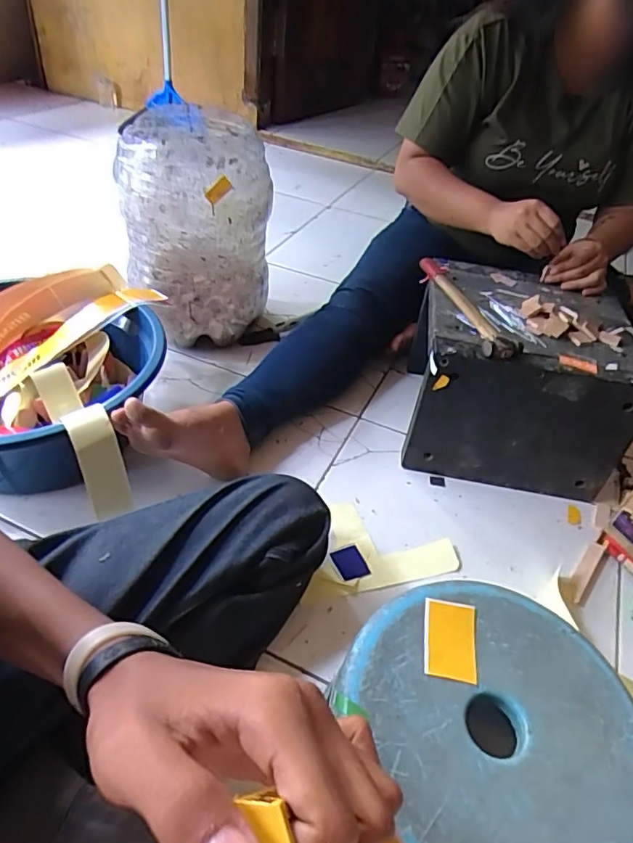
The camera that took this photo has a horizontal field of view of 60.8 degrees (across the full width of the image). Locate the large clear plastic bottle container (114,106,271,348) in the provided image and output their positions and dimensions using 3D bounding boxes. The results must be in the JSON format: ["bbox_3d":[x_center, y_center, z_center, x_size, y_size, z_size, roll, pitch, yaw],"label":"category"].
[{"bbox_3d":[-0.200,-0.336,0.920,0.219,0.295,0.258,-3,43,-11],"label":"large clear plastic bottle container"}]

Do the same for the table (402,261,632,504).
[{"bbox_3d":[0.285,-0.074,0.805,0.273,0.219,0.263,9,42,2],"label":"table"}]

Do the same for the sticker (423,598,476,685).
[{"bbox_3d":[0.106,0.174,0.430,0.041,0.004,0.061,13,49,-2],"label":"sticker"}]

